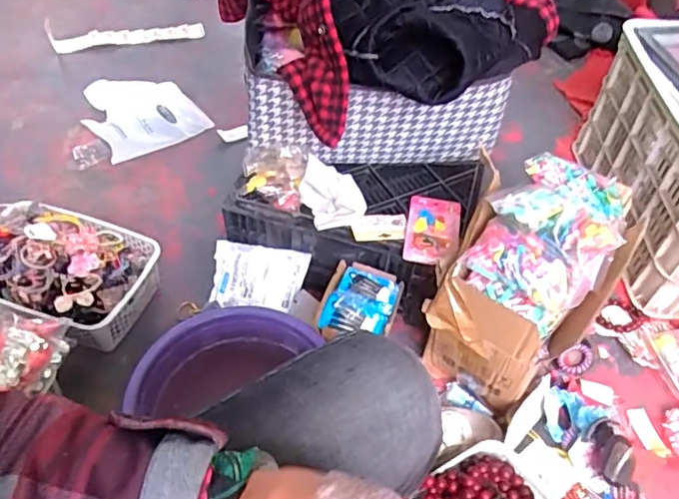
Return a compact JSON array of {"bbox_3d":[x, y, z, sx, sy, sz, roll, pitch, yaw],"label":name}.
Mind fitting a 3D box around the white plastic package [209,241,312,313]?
[{"bbox_3d":[-0.135,0.046,0.931,0.149,0.033,0.101,8,88,12],"label":"white plastic package"}]

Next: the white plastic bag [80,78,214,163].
[{"bbox_3d":[-0.464,-0.324,1.288,0.232,0.038,0.284,-31,58,-26],"label":"white plastic bag"}]

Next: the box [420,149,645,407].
[{"bbox_3d":[0.263,0.049,0.802,0.194,0.279,0.247,27,54,18],"label":"box"}]

